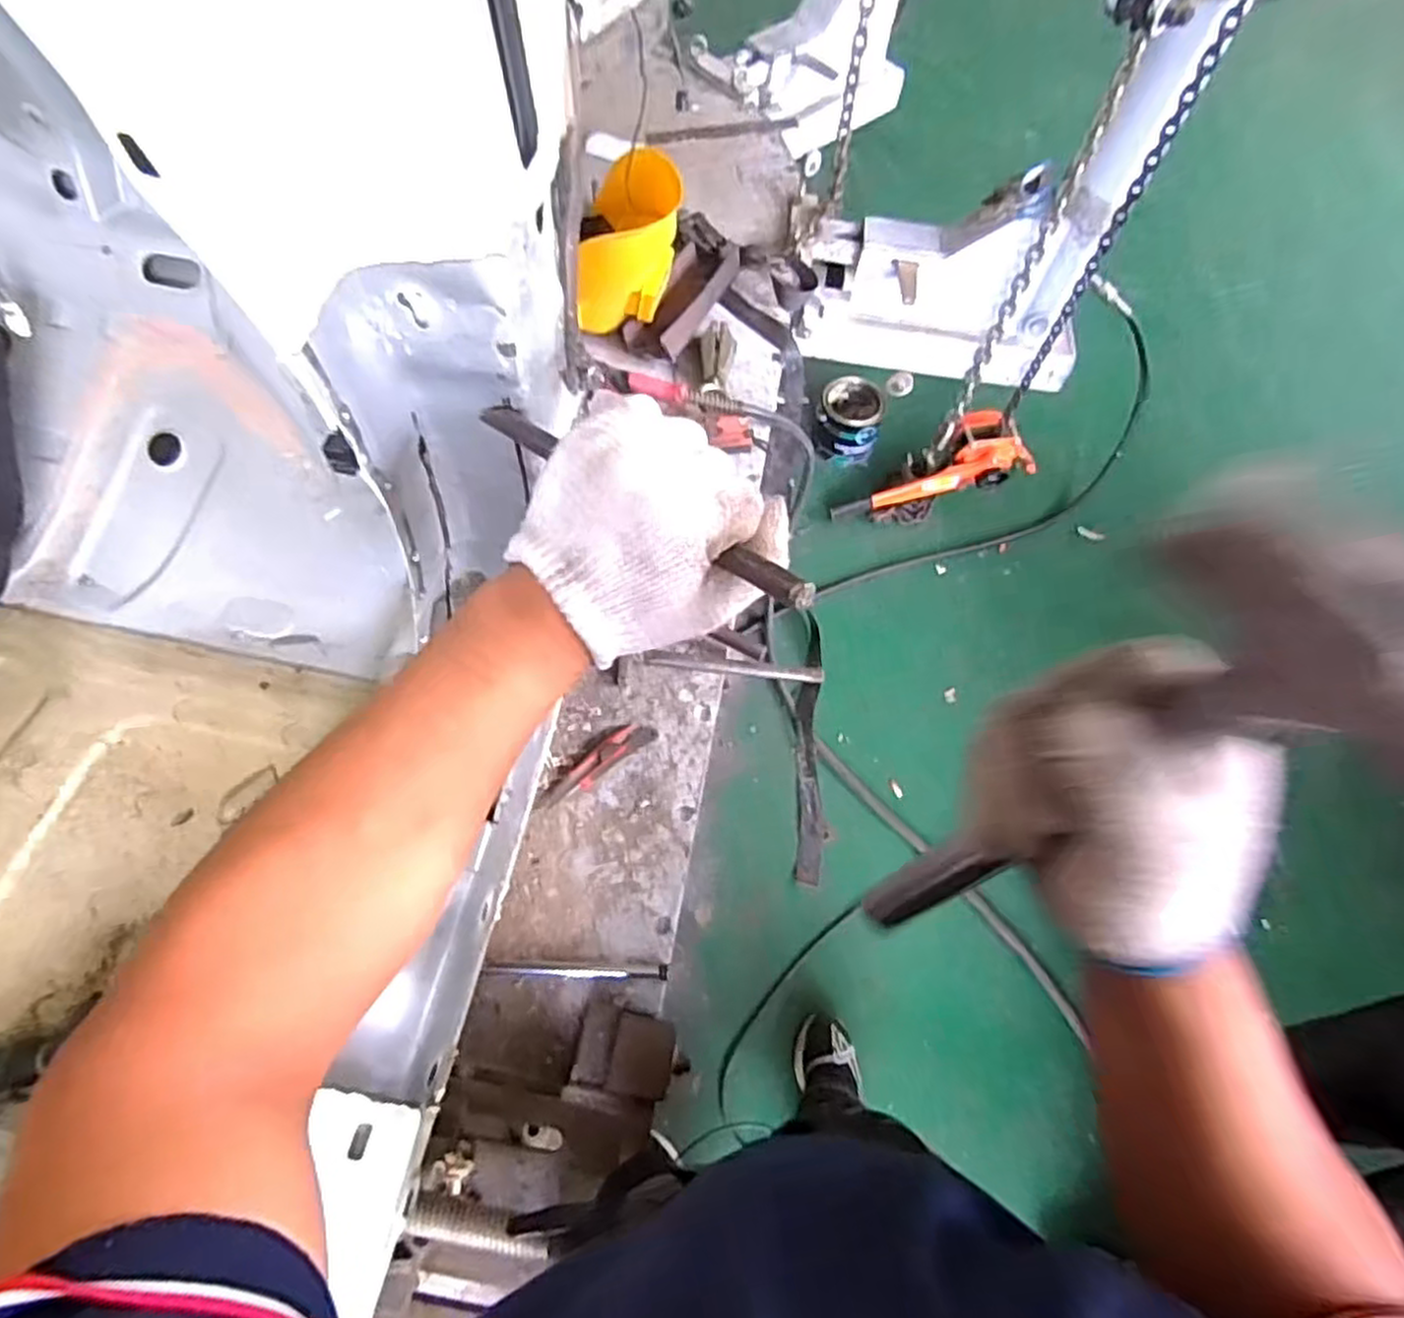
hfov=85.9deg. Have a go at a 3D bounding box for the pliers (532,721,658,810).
[{"bbox_3d":[-0.148,0.141,1.039,0.181,0.013,0.047,-35,71,-18],"label":"pliers"}]

